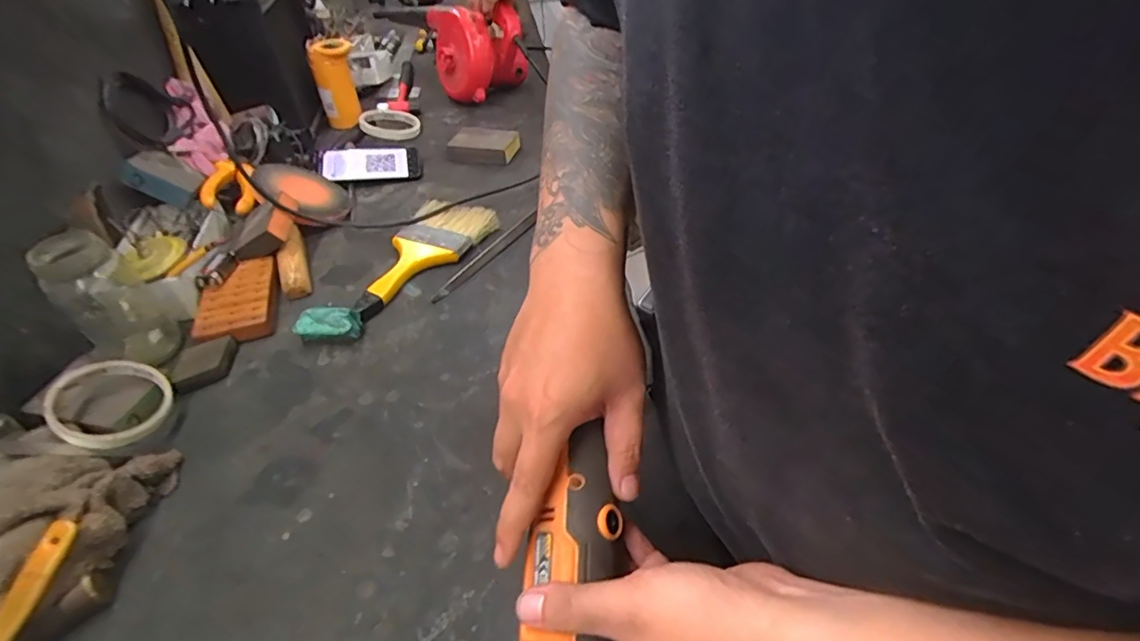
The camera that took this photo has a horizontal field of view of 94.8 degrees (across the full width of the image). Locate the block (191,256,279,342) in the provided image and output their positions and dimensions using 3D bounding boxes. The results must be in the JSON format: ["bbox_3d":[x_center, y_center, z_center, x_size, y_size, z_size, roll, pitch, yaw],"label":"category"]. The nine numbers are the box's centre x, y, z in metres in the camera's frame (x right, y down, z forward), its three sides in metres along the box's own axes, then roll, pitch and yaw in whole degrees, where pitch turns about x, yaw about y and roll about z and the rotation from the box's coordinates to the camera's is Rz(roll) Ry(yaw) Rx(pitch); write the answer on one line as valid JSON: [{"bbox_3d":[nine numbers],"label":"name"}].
[{"bbox_3d":[-0.377,-0.025,0.601,0.078,0.020,0.122,-10,45,-13],"label":"block"}]

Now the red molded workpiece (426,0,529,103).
[{"bbox_3d":[-0.180,-0.517,0.999,0.162,0.152,0.135,-32,50,-26],"label":"red molded workpiece"}]

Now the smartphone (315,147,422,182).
[{"bbox_3d":[-0.316,-0.249,0.824,0.150,0.013,0.070,-3,63,-17],"label":"smartphone"}]

